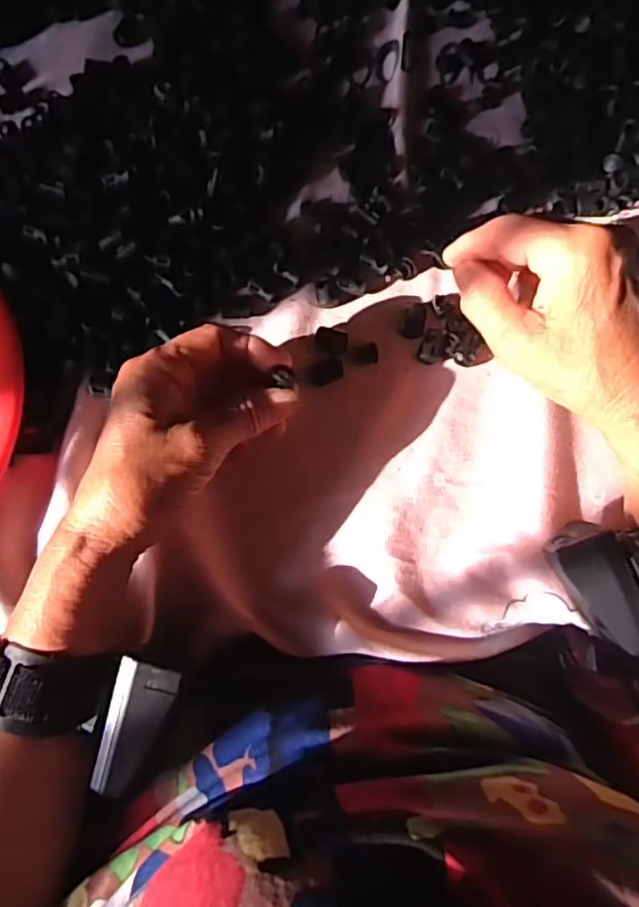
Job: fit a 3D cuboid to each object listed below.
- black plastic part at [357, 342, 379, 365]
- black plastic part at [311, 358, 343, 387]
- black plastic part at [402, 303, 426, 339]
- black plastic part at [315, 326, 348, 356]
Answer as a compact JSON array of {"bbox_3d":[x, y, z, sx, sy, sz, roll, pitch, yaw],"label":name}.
[{"bbox_3d":[0.030,-0.061,0.377,0.013,0.004,0.013,-7,80,-2],"label":"black plastic part"},{"bbox_3d":[0.005,-0.050,0.374,0.020,0.004,0.014,-24,78,-5],"label":"black plastic part"},{"bbox_3d":[0.058,-0.082,0.380,0.013,0.004,0.022,6,77,2],"label":"black plastic part"},{"bbox_3d":[0.007,-0.069,0.378,0.020,0.004,0.017,7,77,2],"label":"black plastic part"}]

